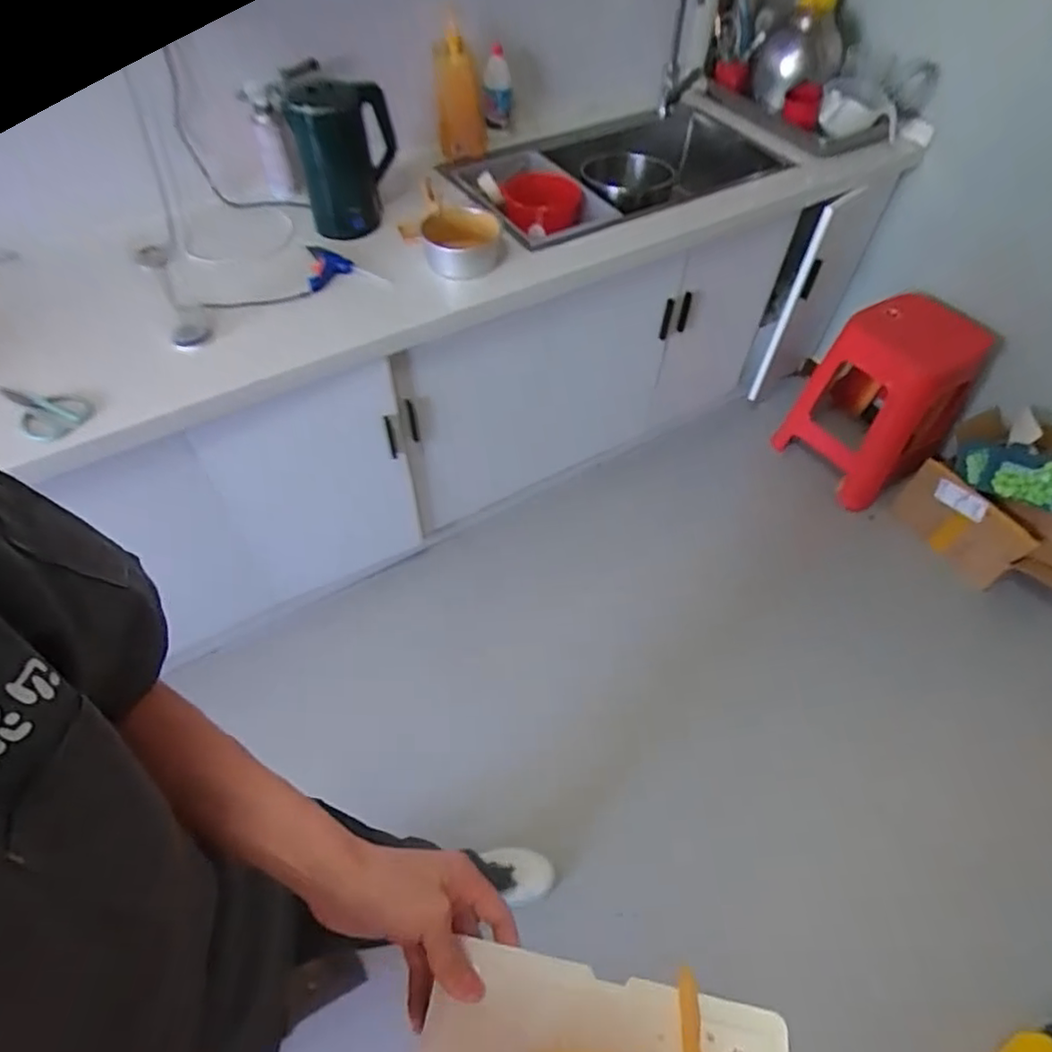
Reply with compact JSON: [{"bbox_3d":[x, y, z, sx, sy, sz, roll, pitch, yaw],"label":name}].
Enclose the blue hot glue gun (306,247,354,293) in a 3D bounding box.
[{"bbox_3d":[-0.389,-0.517,1.253,0.083,0.026,0.131,-11,52,-10],"label":"blue hot glue gun"}]

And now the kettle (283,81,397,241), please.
[{"bbox_3d":[-0.353,-0.736,1.267,0.195,0.273,0.175,-15,52,-13],"label":"kettle"}]

